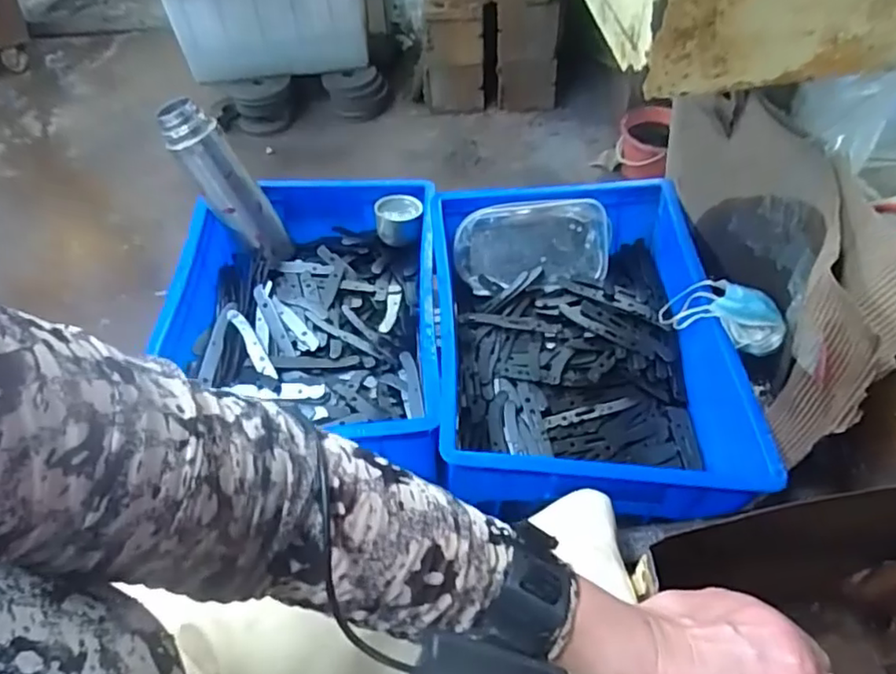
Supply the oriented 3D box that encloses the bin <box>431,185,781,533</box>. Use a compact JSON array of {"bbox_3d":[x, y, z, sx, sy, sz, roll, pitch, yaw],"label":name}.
[{"bbox_3d":[0.145,-0.003,0.700,0.305,0.124,0.419,-3,53,1],"label":"bin"}]

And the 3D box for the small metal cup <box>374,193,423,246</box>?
[{"bbox_3d":[-0.066,-0.156,0.833,0.064,0.038,0.065,-5,53,0],"label":"small metal cup"}]

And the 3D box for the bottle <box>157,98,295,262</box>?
[{"bbox_3d":[-0.266,-0.183,0.756,0.049,0.221,0.053,1,50,31],"label":"bottle"}]

